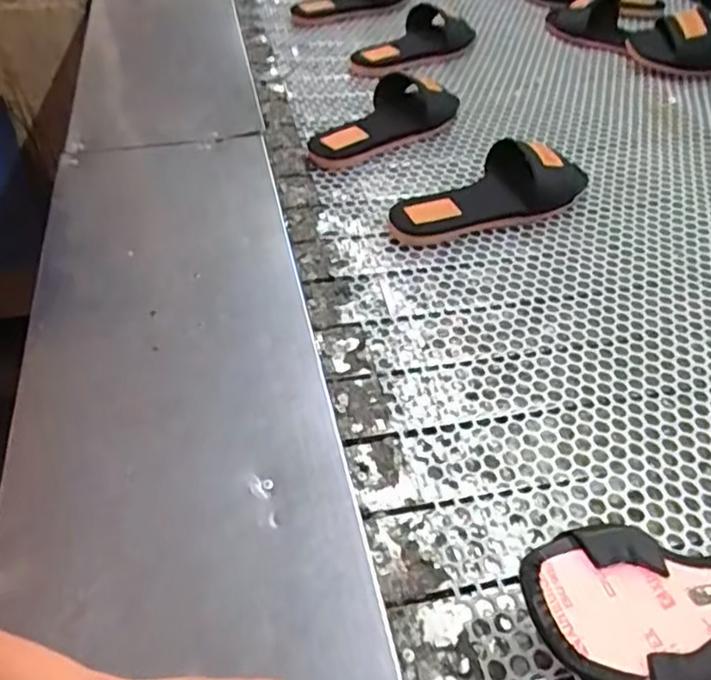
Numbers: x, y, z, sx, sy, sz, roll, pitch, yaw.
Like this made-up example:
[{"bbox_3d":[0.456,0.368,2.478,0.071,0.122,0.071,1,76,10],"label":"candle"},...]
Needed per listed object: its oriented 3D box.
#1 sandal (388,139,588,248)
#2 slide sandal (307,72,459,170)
[{"bbox_3d":[0.141,-0.167,0.719,0.219,0.071,0.077,-13,47,-13],"label":"sandal"},{"bbox_3d":[0.030,-0.278,0.838,0.090,0.058,0.206,34,54,29],"label":"slide sandal"}]

